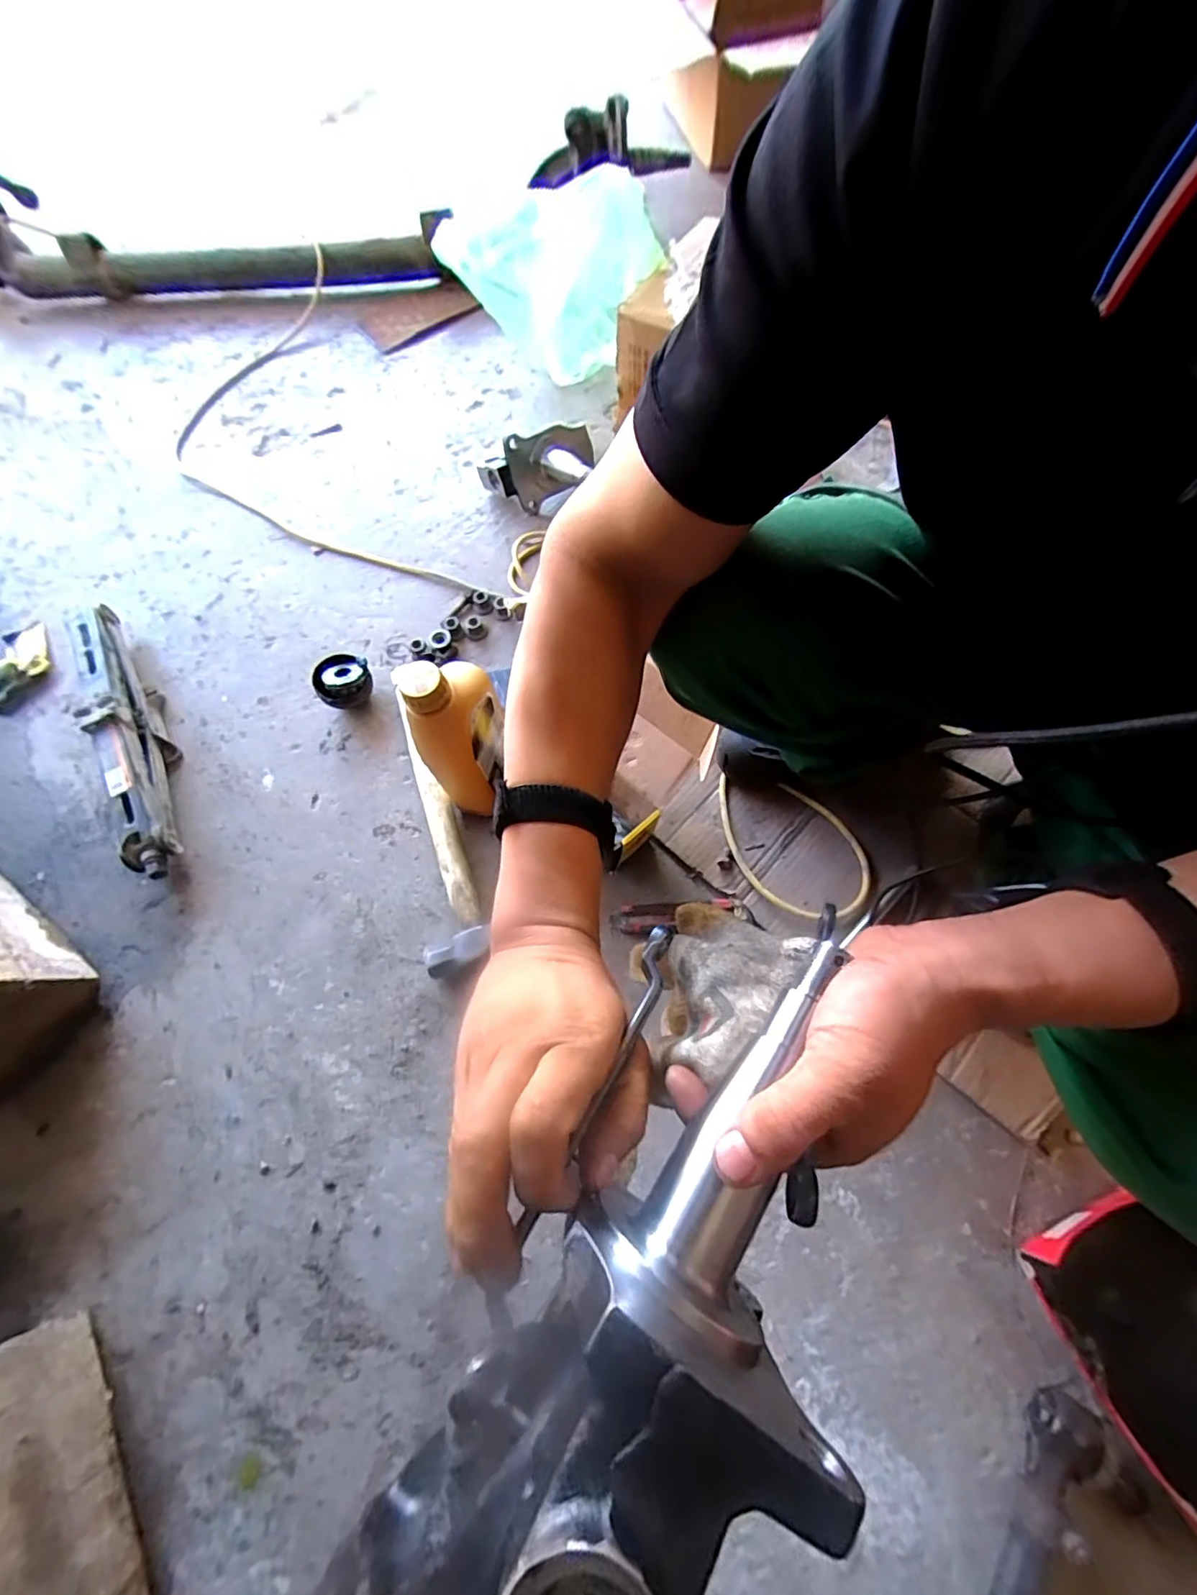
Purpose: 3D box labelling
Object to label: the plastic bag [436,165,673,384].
[{"bbox_3d":[-0.060,-0.775,0.876,0.314,0.286,0.185,-12,68,-2],"label":"plastic bag"}]

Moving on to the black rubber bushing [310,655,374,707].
[{"bbox_3d":[-0.333,-0.150,0.746,0.071,0.050,0.070,-1,68,2],"label":"black rubber bushing"}]

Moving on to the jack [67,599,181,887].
[{"bbox_3d":[-0.604,-0.082,0.723,0.073,0.067,0.407,-27,69,-8],"label":"jack"}]

